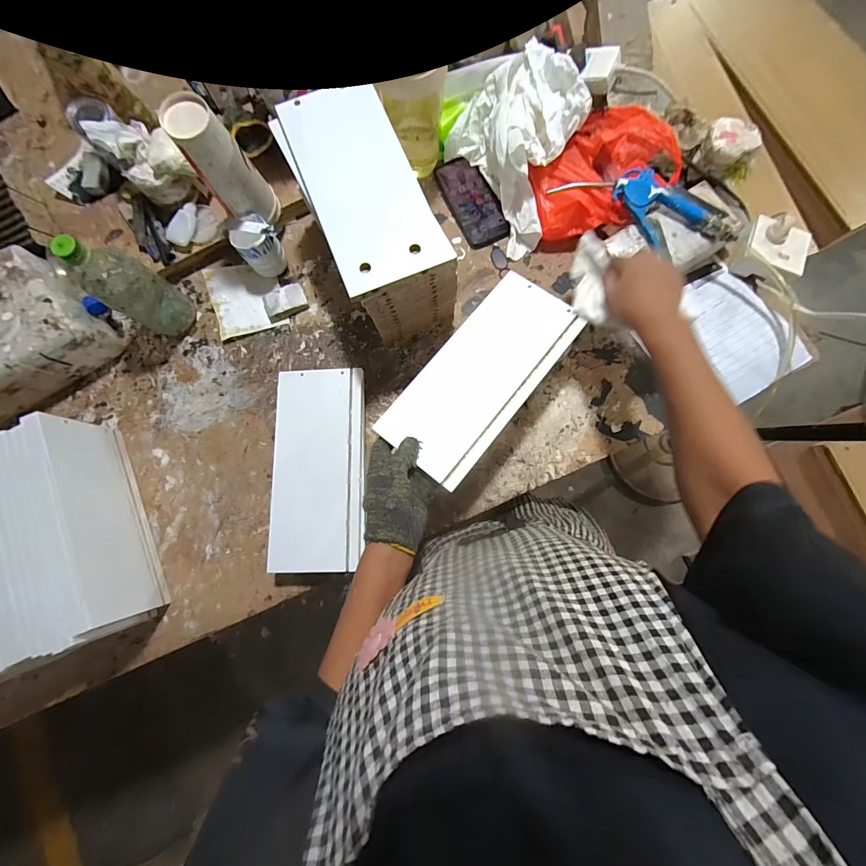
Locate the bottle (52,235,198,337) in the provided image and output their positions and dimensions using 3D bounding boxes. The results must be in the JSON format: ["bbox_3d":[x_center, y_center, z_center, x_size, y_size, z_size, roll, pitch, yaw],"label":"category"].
[{"bbox_3d":[-0.452,-0.219,0.560,0.064,0.211,0.086,32,86,4],"label":"bottle"}]

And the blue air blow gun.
[{"bbox_3d":[0.342,-0.364,0.590,0.285,0.032,0.102,27,85,4],"label":"blue air blow gun"}]

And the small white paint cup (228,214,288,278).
[{"bbox_3d":[-0.290,-0.309,0.632,0.063,0.096,0.057,-38,85,-3],"label":"small white paint cup"}]

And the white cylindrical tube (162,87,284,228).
[{"bbox_3d":[-0.303,-0.392,0.552,0.074,0.181,0.071,0,84,1],"label":"white cylindrical tube"}]

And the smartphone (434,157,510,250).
[{"bbox_3d":[0.070,-0.418,0.669,0.079,0.020,0.168,-24,84,-1],"label":"smartphone"}]

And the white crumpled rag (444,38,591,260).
[{"bbox_3d":[0.154,-0.469,0.618,0.181,0.137,0.243,-34,85,-2],"label":"white crumpled rag"}]

